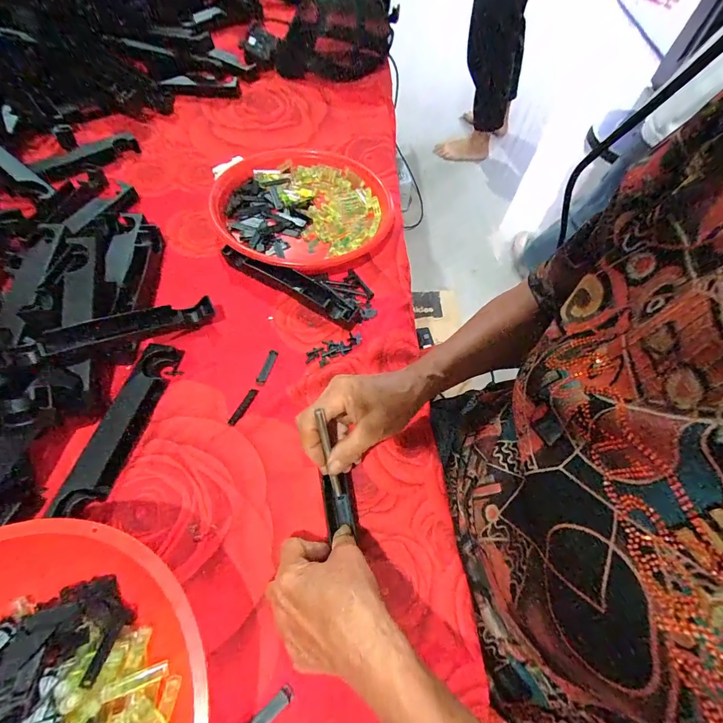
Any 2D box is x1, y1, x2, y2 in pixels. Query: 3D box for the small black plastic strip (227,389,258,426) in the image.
[{"bbox_3d":[-0.125,0.049,0.392,0.010,0.006,0.046,19,61,8],"label":"small black plastic strip"}]

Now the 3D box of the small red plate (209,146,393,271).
[{"bbox_3d":[-0.081,-0.233,0.537,0.250,0.029,0.252,1,60,-2],"label":"small red plate"}]

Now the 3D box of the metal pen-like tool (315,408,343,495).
[{"bbox_3d":[-0.028,0.083,0.320,0.008,0.097,0.010,-17,35,-13],"label":"metal pen-like tool"}]

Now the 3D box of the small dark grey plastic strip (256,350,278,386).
[{"bbox_3d":[-0.108,0.007,0.420,0.012,0.004,0.045,15,60,6],"label":"small dark grey plastic strip"}]

